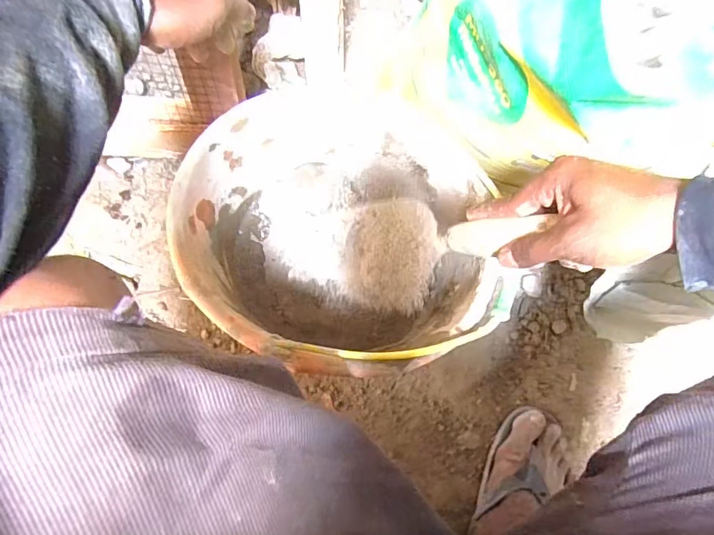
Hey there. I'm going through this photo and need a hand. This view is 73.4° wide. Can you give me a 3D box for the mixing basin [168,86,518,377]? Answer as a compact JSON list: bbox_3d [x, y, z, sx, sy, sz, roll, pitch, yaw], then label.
[{"bbox_3d":[-0.021,-0.022,0.499,0.293,0.156,0.240,4,82,-2],"label":"mixing basin"}]

